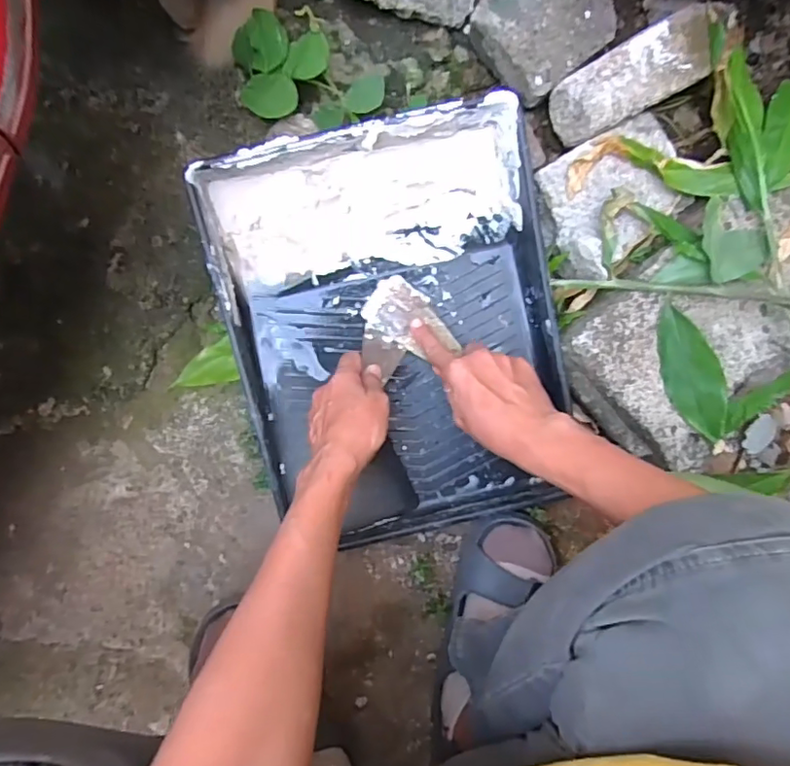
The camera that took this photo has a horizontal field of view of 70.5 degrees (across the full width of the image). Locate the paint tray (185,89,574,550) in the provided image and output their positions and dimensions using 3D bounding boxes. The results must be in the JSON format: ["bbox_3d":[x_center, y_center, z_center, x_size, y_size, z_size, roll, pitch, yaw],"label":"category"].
[{"bbox_3d":[0.000,-0.036,0.500,0.272,0.100,0.346,-14,92,-9],"label":"paint tray"}]

